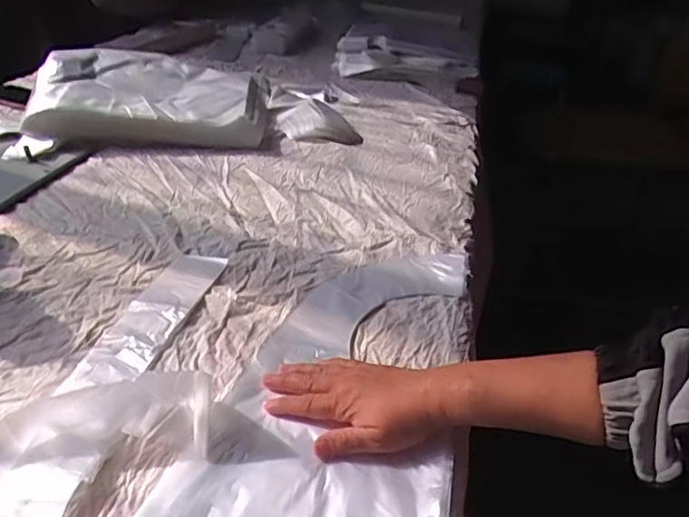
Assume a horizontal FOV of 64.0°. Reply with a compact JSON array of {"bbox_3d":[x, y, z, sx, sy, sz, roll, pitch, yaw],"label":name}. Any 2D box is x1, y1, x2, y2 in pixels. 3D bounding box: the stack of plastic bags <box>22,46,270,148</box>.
[{"bbox_3d":[-0.328,-0.287,0.961,0.375,0.106,0.240,0,34,-4],"label":"stack of plastic bags"}]

